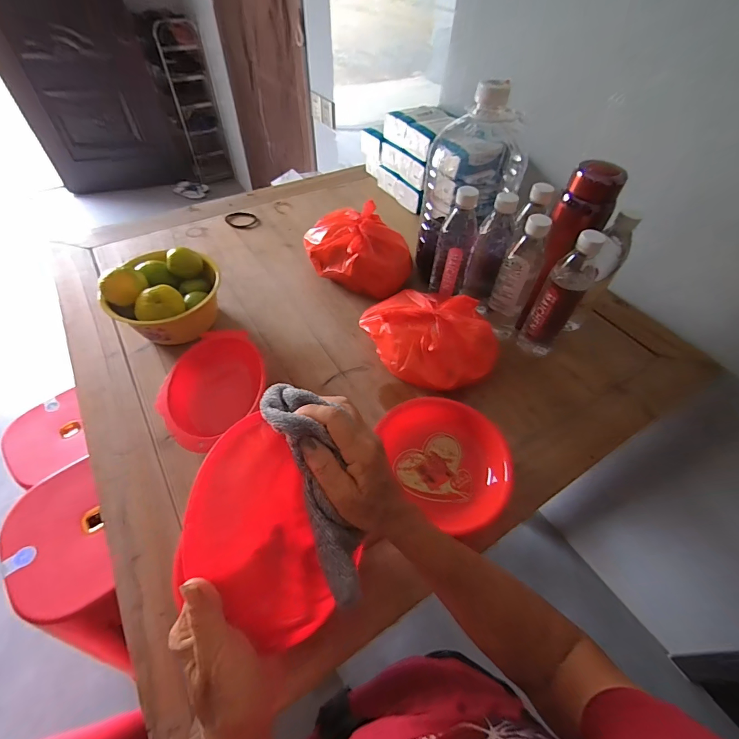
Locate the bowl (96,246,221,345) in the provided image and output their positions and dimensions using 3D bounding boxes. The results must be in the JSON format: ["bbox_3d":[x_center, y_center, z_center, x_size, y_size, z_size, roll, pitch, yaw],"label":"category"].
[{"bbox_3d":[-0.347,-0.126,0.643,0.179,0.106,0.157,-23,55,-19],"label":"bowl"}]

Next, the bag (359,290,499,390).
[{"bbox_3d":[0.097,-0.061,0.626,0.231,0.092,0.171,16,52,11],"label":"bag"}]

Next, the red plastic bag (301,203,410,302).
[{"bbox_3d":[-0.021,-0.232,0.742,0.174,0.114,0.196,-25,56,-20],"label":"red plastic bag"}]

